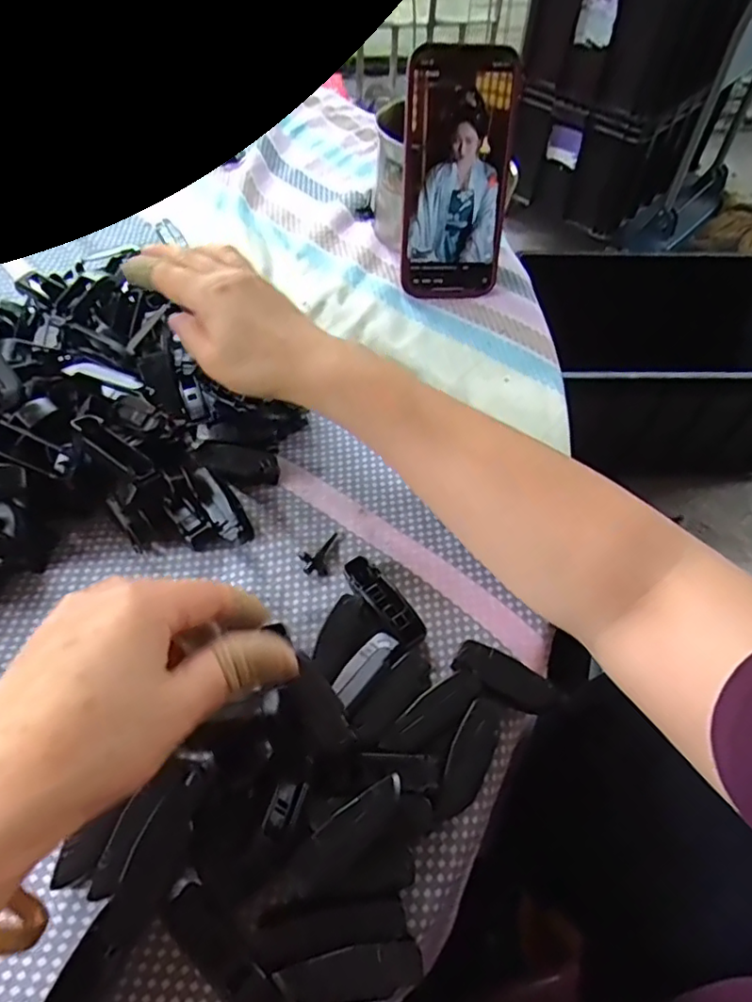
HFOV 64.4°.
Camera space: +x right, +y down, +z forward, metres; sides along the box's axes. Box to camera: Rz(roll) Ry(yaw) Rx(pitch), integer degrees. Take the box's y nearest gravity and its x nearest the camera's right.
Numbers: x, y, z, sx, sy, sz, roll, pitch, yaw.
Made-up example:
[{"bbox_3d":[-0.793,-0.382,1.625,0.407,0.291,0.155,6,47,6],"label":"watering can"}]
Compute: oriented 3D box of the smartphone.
[{"bbox_3d":[0.059,-0.232,0.433,0.077,0.158,0.012,-1,31,-4],"label":"smartphone"}]

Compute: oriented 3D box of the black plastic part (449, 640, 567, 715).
[{"bbox_3d":[0.063,0.089,0.294,0.052,0.017,0.018,26,57,14],"label":"black plastic part"}]

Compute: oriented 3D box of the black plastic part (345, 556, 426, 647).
[{"bbox_3d":[0.005,0.053,0.315,0.020,0.017,0.056,-28,61,-21],"label":"black plastic part"}]

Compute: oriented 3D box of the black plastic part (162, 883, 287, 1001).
[{"bbox_3d":[-0.058,0.173,0.226,0.055,0.011,0.017,40,62,22],"label":"black plastic part"}]

